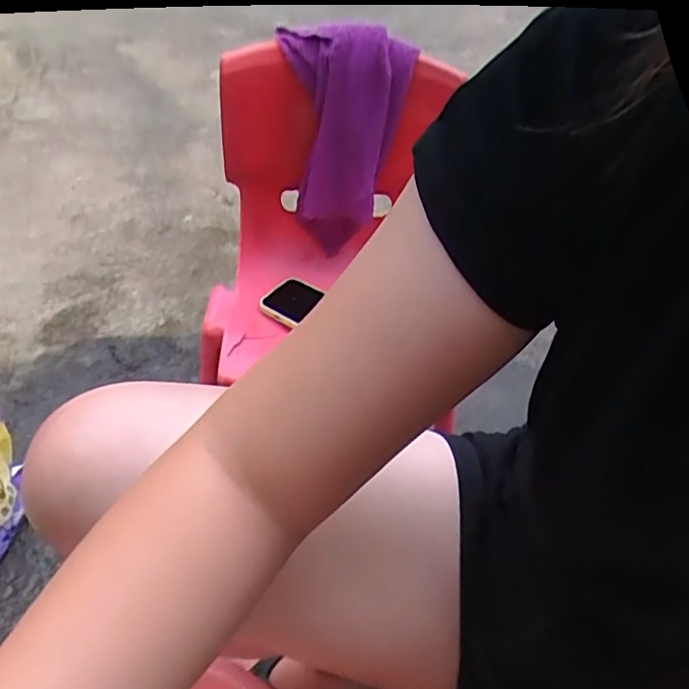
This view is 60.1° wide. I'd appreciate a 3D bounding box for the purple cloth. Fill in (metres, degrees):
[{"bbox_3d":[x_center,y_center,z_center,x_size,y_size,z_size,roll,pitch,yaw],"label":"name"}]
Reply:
[{"bbox_3d":[-0.002,-0.245,0.739,0.140,0.265,0.071,7,42,3],"label":"purple cloth"}]

